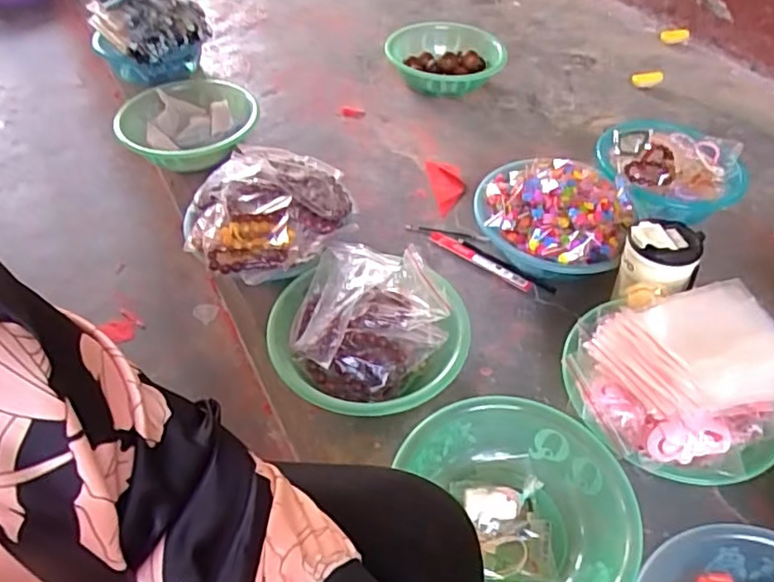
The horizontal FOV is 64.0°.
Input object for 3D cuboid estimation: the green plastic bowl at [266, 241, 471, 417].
[{"bbox_3d":[-0.029,0.049,0.759,0.220,0.097,0.236,2,48,-2],"label":"green plastic bowl"}]

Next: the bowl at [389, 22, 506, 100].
[{"bbox_3d":[0.120,-0.481,1.271,0.228,0.066,0.234,1,47,-1],"label":"bowl"}]

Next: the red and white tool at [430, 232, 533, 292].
[{"bbox_3d":[0.136,-0.047,0.915,0.173,0.007,0.024,33,54,26],"label":"red and white tool"}]

